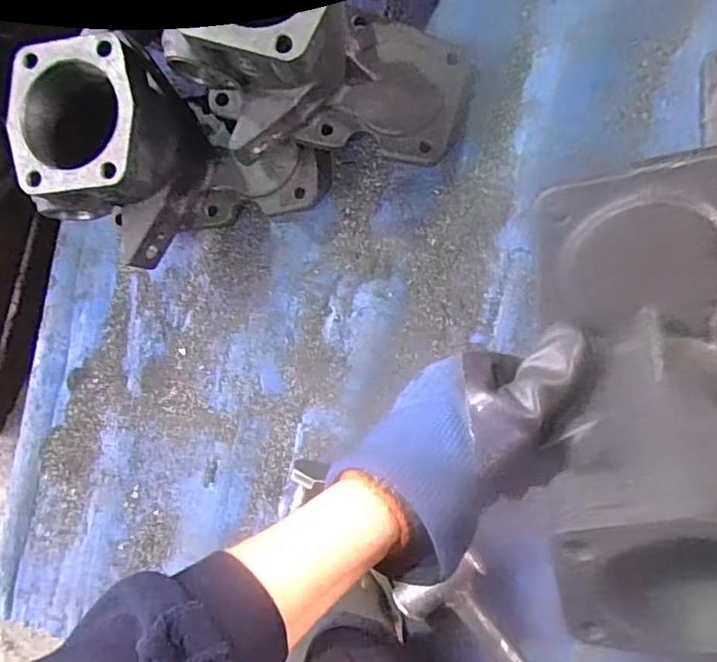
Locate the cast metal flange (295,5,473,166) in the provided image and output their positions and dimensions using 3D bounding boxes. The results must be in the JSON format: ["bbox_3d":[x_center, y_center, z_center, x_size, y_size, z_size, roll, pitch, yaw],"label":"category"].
[{"bbox_3d":[0.027,-0.185,0.456,0.119,0.033,0.099,12,96,-6],"label":"cast metal flange"}]

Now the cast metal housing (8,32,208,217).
[{"bbox_3d":[-0.177,-0.140,0.446,0.107,0.136,0.103,-4,88,12],"label":"cast metal housing"}]

